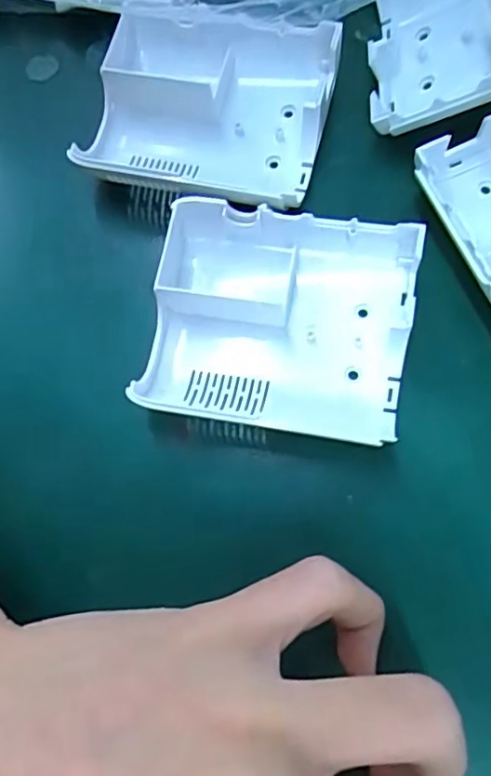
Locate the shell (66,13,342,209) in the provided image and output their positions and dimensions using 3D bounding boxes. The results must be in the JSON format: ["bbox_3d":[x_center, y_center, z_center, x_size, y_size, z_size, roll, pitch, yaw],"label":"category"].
[{"bbox_3d":[-0.013,-0.095,0.208,0.077,0.024,0.071,14,77,9],"label":"shell"}]

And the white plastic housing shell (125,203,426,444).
[{"bbox_3d":[0.010,-0.019,0.188,0.079,0.025,0.067,9,76,8],"label":"white plastic housing shell"}]

